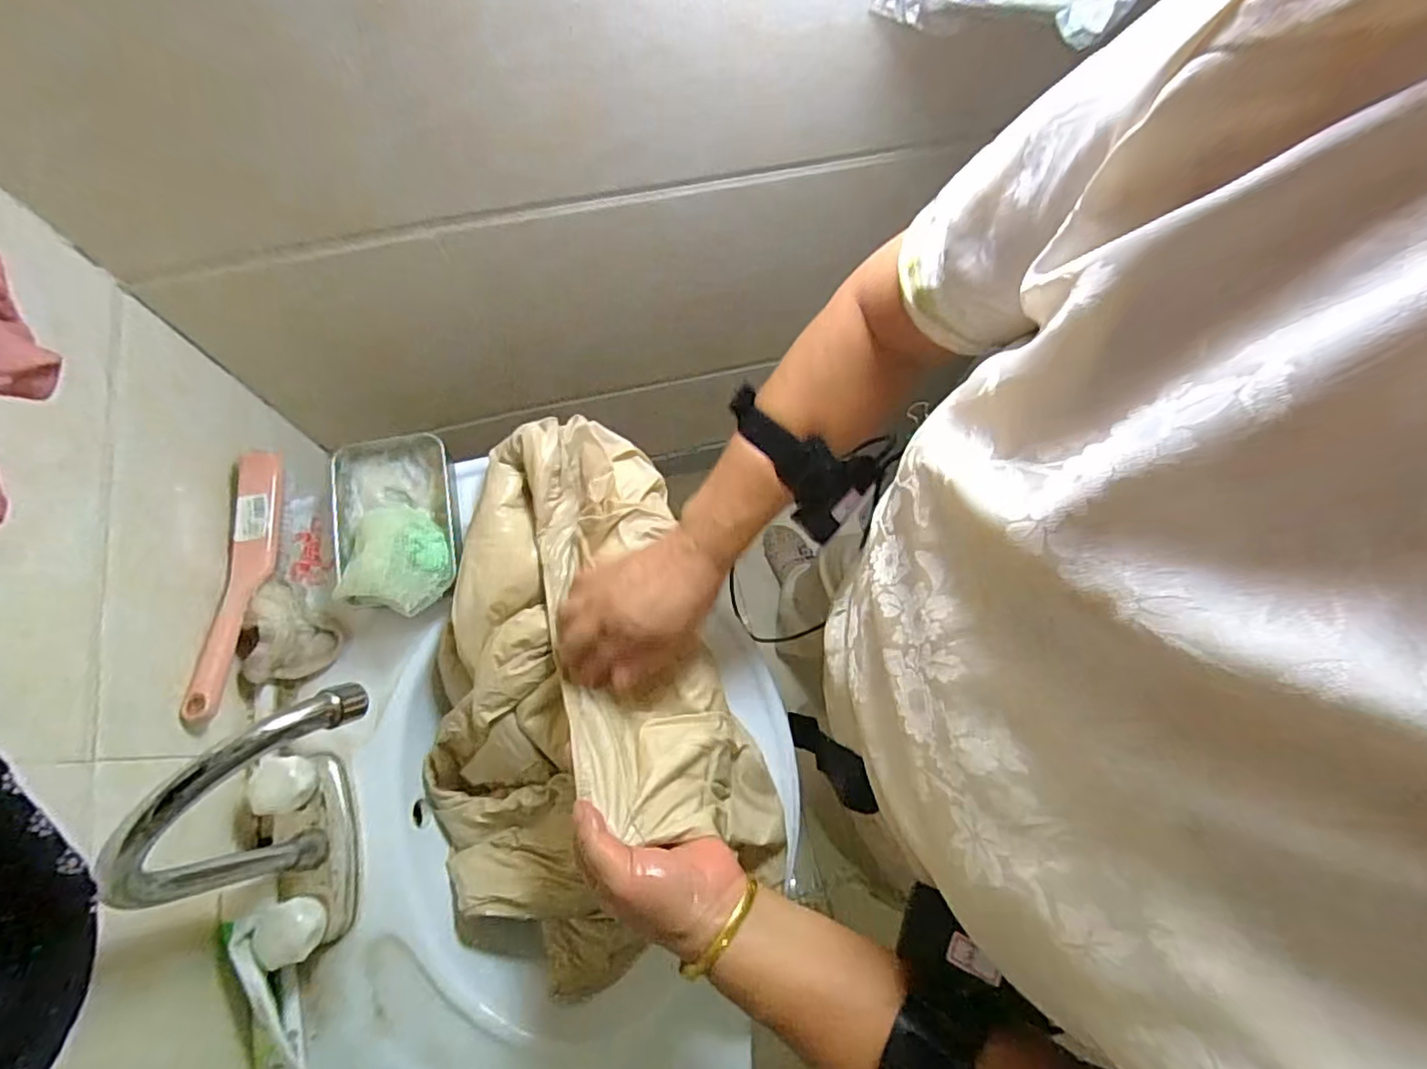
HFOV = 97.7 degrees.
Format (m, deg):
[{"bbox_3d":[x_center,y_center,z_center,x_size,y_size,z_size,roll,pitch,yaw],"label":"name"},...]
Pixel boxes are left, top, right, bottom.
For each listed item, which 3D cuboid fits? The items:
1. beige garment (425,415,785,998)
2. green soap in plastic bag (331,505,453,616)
[{"bbox_3d":[-0.120,0.126,0.496,0.257,0.164,0.414,-18,73,-8],"label":"beige garment"},{"bbox_3d":[-0.261,0.017,0.521,0.083,0.047,0.091,1,72,-2],"label":"green soap in plastic bag"}]

